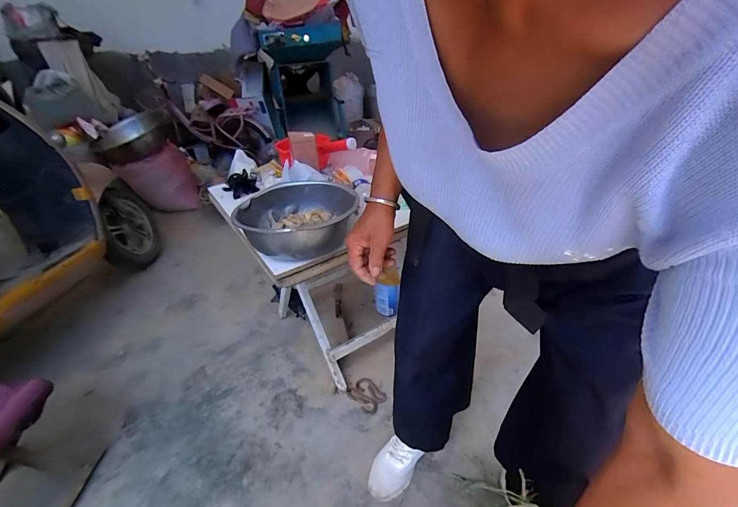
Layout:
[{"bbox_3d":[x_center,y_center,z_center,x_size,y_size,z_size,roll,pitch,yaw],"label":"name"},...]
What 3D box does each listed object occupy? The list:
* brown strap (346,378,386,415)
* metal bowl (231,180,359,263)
[{"bbox_3d":[-0.007,0.408,1.030,0.081,0.006,0.108,-26,39,-33],"label":"brown strap"},{"bbox_3d":[-0.154,-0.073,0.748,0.221,0.090,0.231,-4,31,2],"label":"metal bowl"}]

